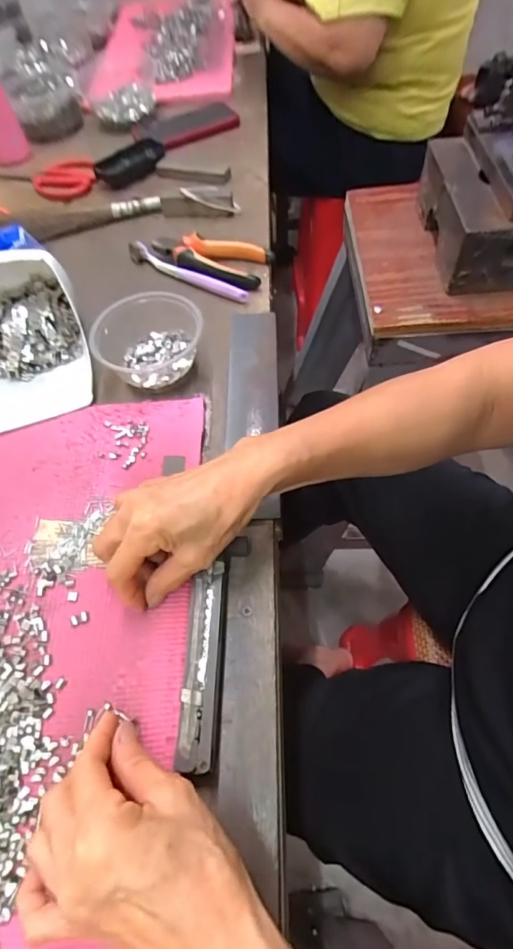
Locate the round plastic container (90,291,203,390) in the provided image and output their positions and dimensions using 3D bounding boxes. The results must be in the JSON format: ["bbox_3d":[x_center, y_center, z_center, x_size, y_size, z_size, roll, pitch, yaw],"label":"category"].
[{"bbox_3d":[-0.108,-0.132,0.457,0.109,0.050,0.089,-16,58,-4],"label":"round plastic container"}]

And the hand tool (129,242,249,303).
[{"bbox_3d":[-0.086,-0.240,0.543,0.178,0.018,0.016,31,66,22],"label":"hand tool"}]

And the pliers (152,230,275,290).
[{"bbox_3d":[-0.058,-0.255,0.547,0.144,0.025,0.073,12,61,13],"label":"pliers"}]

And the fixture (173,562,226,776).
[{"bbox_3d":[-0.036,0.127,0.311,0.022,0.032,0.125,-1,59,6],"label":"fixture"}]

